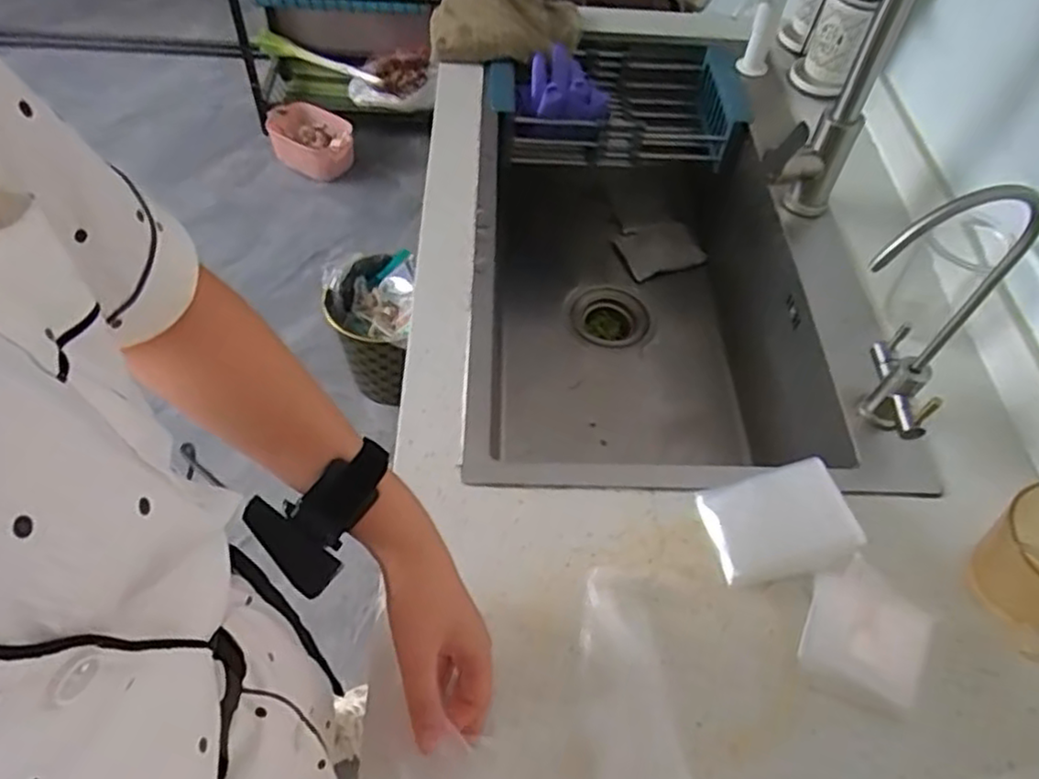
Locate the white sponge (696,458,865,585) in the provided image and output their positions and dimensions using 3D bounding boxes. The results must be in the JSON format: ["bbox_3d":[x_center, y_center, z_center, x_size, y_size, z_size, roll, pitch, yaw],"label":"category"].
[{"bbox_3d":[0.210,0.107,0.579,0.110,0.015,0.086,-15,51,3],"label":"white sponge"}]

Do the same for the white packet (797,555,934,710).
[{"bbox_3d":[0.260,0.184,0.528,0.092,0.012,0.086,33,72,6],"label":"white packet"}]

